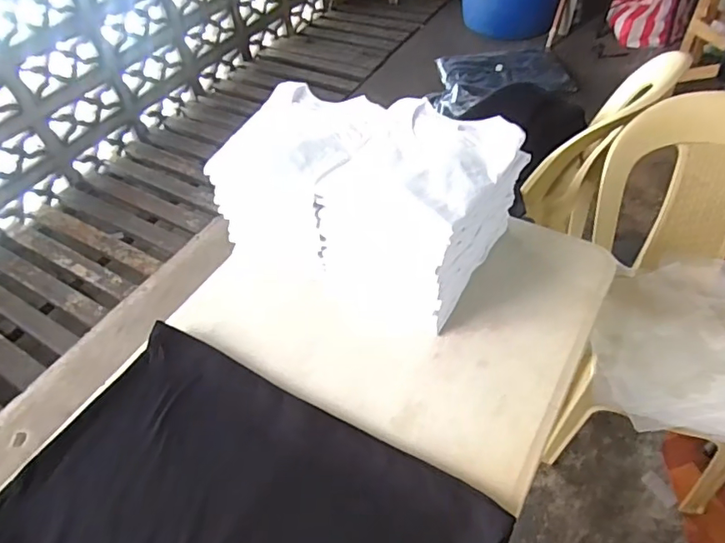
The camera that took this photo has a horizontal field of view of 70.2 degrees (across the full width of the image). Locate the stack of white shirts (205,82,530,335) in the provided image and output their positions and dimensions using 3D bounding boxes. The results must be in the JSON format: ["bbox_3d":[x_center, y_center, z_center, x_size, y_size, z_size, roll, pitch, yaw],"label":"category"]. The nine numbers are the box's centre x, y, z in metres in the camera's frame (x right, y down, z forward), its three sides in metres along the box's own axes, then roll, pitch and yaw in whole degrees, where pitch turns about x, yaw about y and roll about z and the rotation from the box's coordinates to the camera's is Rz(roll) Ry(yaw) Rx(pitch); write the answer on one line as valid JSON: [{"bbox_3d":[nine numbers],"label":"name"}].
[{"bbox_3d":[0.002,-0.126,0.839,0.413,0.210,0.269,24,56,25],"label":"stack of white shirts"}]

